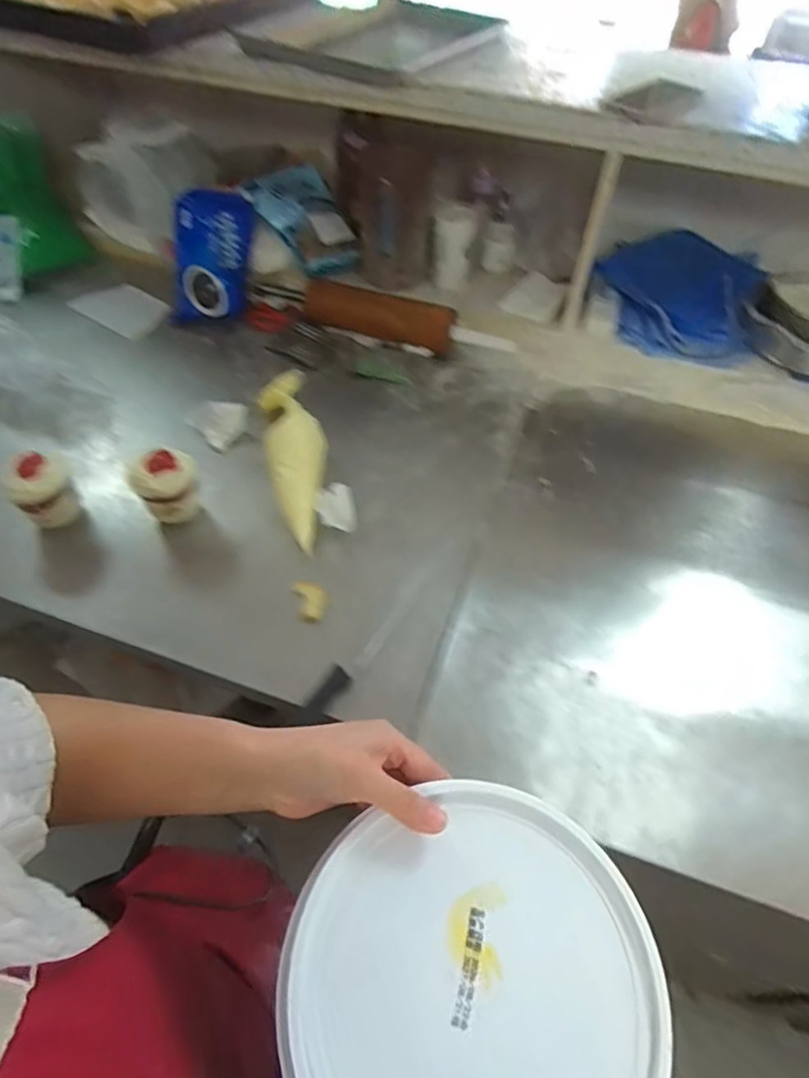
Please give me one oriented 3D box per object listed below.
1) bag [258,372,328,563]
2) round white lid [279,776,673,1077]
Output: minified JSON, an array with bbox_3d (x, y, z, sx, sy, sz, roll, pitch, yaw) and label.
[{"bbox_3d":[-0.169,-0.146,0.933,0.090,0.066,0.373,-9,53,-10],"label":"bag"},{"bbox_3d":[0.038,0.233,0.324,0.195,0.016,0.187,1,52,-2],"label":"round white lid"}]

